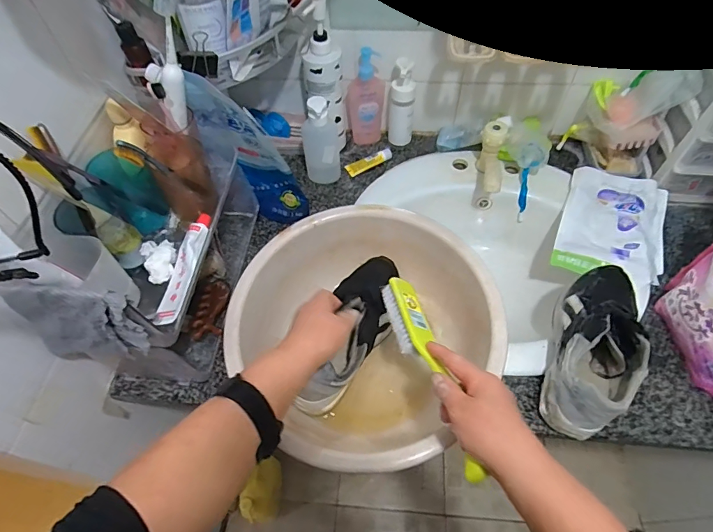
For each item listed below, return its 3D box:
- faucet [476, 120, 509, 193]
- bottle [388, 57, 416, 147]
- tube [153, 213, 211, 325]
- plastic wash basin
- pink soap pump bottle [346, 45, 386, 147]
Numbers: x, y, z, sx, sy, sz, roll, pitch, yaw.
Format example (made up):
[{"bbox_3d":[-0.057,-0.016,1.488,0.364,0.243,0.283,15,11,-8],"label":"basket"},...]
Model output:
[{"bbox_3d":[0.234,-0.174,0.739,0.041,0.100,0.130,9,58,7],"label":"faucet"},{"bbox_3d":[0.085,-0.304,0.786,0.048,0.165,0.050,5,58,5],"label":"bottle"},{"bbox_3d":[-0.217,0.001,0.523,0.035,0.026,0.160,6,58,6],"label":"tube"},{"bbox_3d":[0.007,0.084,0.546,0.312,0.124,0.309,-1,58,1],"label":"plastic wash basin"},{"bbox_3d":[0.018,-0.316,0.797,0.070,0.174,0.044,0,58,2],"label":"pink soap pump bottle"}]

